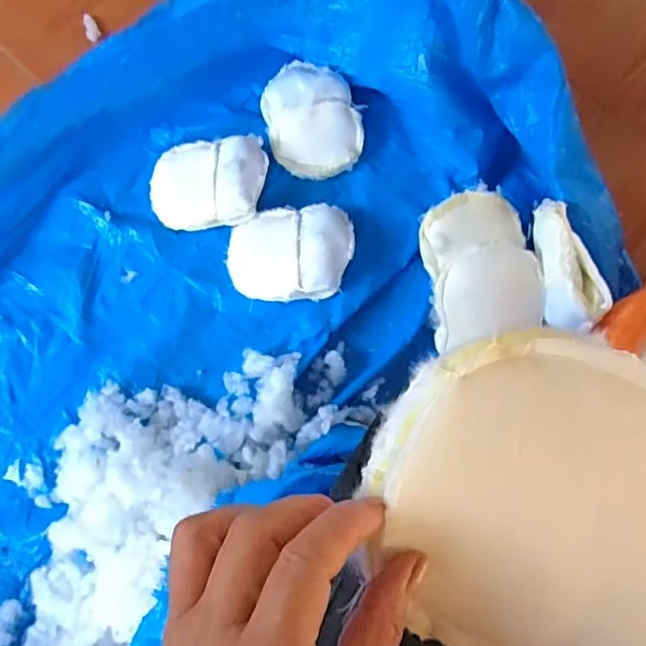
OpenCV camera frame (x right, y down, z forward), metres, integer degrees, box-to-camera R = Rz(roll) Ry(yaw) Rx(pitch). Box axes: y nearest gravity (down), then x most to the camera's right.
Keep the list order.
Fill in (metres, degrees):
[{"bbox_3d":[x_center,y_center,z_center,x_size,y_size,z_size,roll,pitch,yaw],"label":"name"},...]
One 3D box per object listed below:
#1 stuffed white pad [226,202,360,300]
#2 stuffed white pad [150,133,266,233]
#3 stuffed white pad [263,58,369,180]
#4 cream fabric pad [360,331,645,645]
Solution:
[{"bbox_3d":[-0.048,-0.104,0.853,0.177,0.053,0.138,3,72,2],"label":"stuffed white pad"},{"bbox_3d":[-0.175,-0.216,0.892,0.186,0.044,0.135,-8,80,15],"label":"stuffed white pad"},{"bbox_3d":[-0.015,-0.316,0.924,0.152,0.072,0.174,-5,72,0],"label":"stuffed white pad"},{"bbox_3d":[0.092,0.078,0.234,0.154,0.020,0.136,18,97,-7],"label":"cream fabric pad"}]

